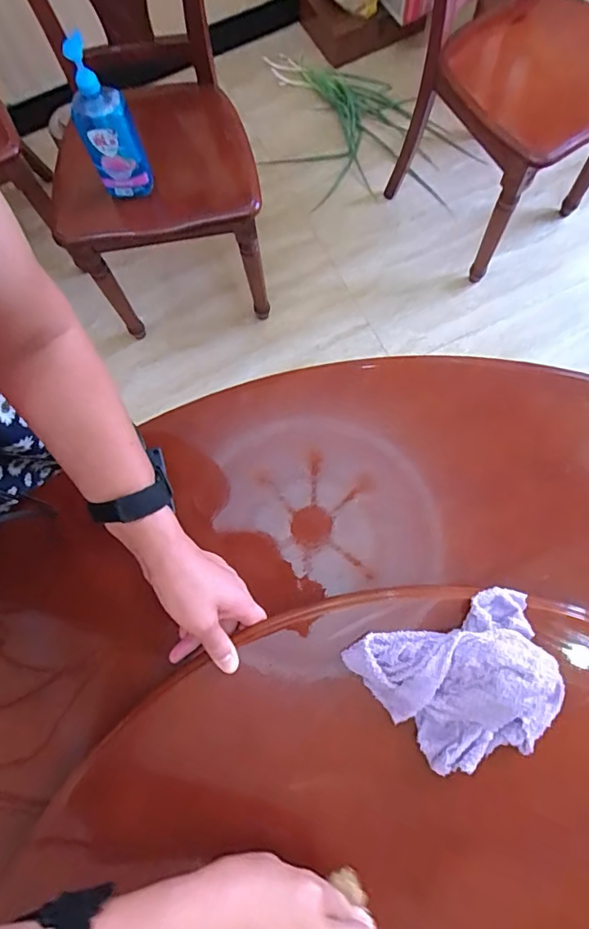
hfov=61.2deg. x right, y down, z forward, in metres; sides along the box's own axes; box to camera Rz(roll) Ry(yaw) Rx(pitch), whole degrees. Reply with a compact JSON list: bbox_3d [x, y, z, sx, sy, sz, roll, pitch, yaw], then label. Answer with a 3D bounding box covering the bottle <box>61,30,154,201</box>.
[{"bbox_3d":[-0.349,-0.623,0.919,0.098,0.252,0.086,-18,76,-3],"label":"bottle"}]

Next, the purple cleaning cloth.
[{"bbox_3d":[0.142,0.188,0.425,0.160,0.056,0.118,-19,76,-3],"label":"purple cleaning cloth"}]

